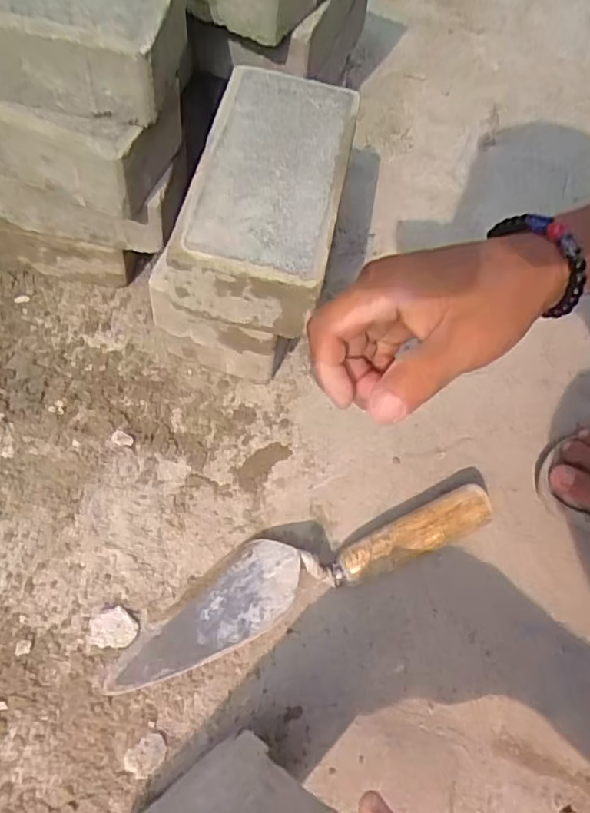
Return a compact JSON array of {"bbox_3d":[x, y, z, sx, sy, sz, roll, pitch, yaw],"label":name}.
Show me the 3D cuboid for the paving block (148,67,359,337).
[{"bbox_3d":[-0.025,-0.167,0.458,0.123,0.062,0.214,12,71,4],"label":"paving block"}]

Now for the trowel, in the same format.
[{"bbox_3d":[0.005,0.122,0.463,0.300,0.051,0.065,-22,65,-16],"label":"trowel"}]

